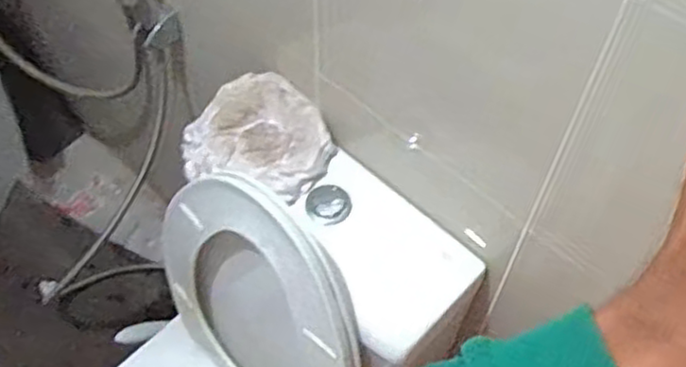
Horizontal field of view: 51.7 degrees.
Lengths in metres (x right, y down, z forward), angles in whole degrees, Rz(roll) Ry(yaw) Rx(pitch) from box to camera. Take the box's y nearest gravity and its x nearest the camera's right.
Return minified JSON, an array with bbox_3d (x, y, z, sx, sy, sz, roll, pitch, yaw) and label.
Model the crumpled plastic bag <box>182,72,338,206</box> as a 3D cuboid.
[{"bbox_3d":[-0.106,-0.048,0.875,0.174,0.066,0.162,29,59,18],"label":"crumpled plastic bag"}]

